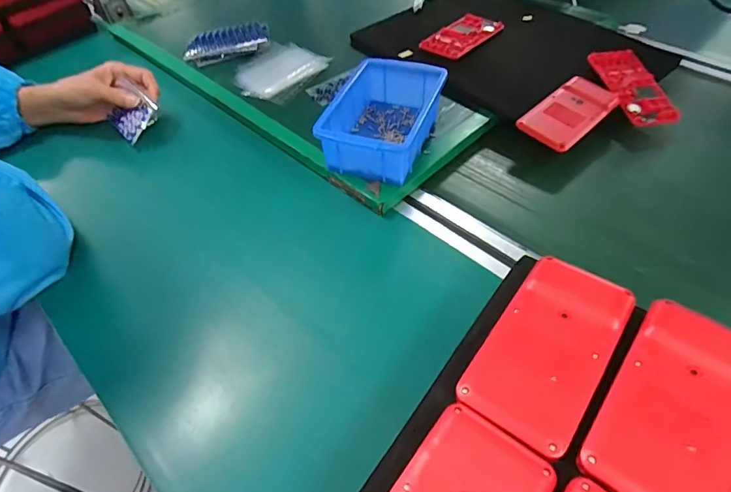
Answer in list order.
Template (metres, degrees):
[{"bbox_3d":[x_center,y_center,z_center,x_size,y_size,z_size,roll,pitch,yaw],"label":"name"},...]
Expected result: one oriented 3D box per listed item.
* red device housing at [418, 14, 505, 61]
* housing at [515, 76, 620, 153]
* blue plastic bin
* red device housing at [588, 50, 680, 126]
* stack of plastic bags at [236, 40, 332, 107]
[{"bbox_3d":[0.128,-0.280,0.602,0.060,0.011,0.112,36,61,28],"label":"red device housing"},{"bbox_3d":[0.223,-0.149,0.491,0.121,0.010,0.061,-37,57,-24],"label":"housing"},{"bbox_3d":[0.020,-0.134,0.471,0.092,0.049,0.143,15,53,15],"label":"blue plastic bin"},{"bbox_3d":[0.310,-0.186,0.522,0.065,0.008,0.114,-7,61,-9],"label":"red device housing"},{"bbox_3d":[-0.120,-0.229,0.595,0.105,0.016,0.113,27,57,23],"label":"stack of plastic bags"}]

